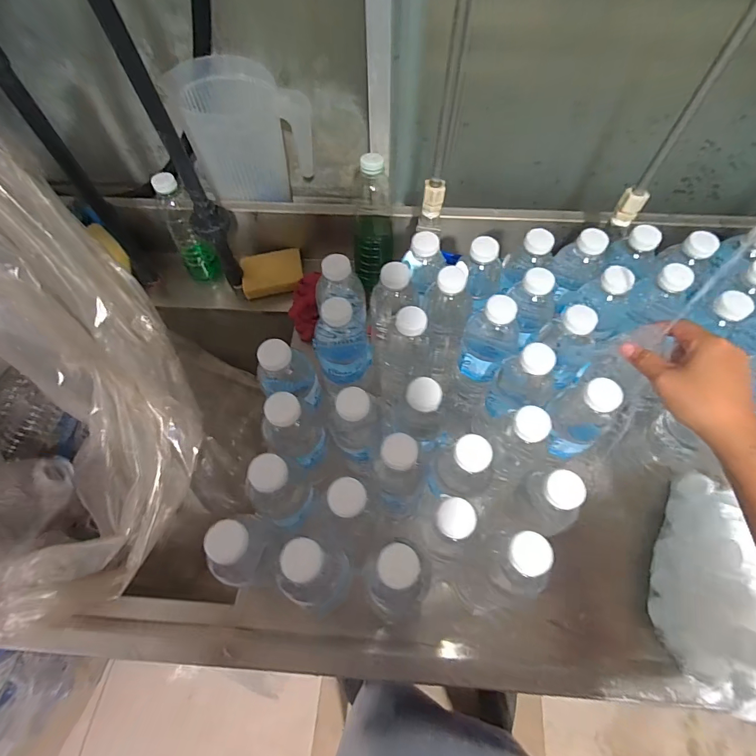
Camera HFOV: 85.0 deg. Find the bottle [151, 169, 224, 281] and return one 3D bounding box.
[{"bbox_3d":[-0.296,-0.221,0.652,0.054,0.183,0.048,-34,65,-17],"label":"bottle"}]

